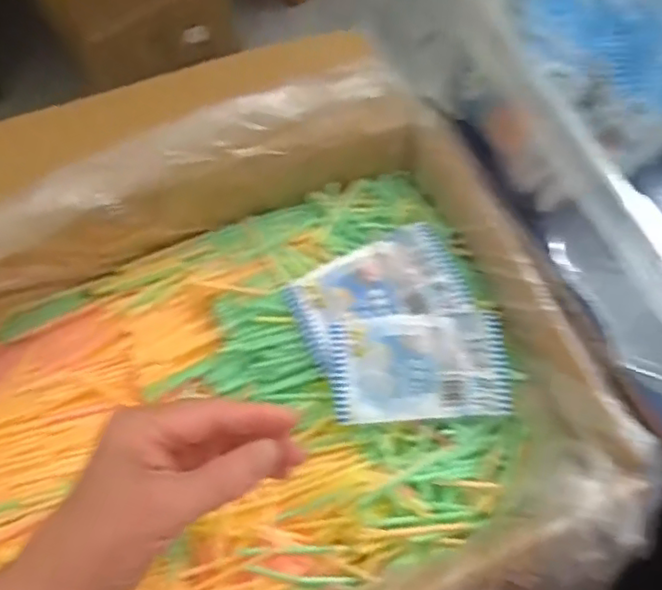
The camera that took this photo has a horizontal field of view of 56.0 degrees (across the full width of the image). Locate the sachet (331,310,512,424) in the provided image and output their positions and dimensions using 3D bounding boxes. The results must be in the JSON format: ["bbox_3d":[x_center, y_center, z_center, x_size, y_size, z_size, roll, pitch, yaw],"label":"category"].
[{"bbox_3d":[0.055,0.043,0.387,0.105,0.010,0.065,-3,63,1],"label":"sachet"}]

